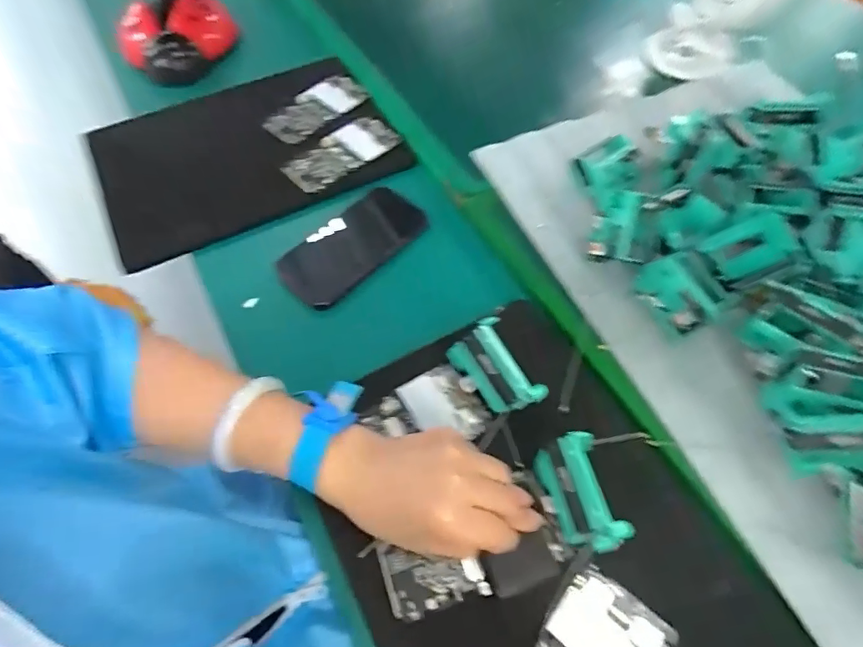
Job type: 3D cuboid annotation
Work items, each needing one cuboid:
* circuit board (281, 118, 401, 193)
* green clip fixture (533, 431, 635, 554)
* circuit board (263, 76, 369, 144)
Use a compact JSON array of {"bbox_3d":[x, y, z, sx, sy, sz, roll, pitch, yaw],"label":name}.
[{"bbox_3d":[-0.104,-0.199,0.571,0.134,0.010,0.055,-36,81,-15],"label":"circuit board"},{"bbox_3d":[0.100,0.119,0.338,0.037,0.054,0.070,-12,60,-7],"label":"green clip fixture"},{"bbox_3d":[-0.139,-0.266,0.605,0.054,0.013,0.132,43,69,5],"label":"circuit board"}]

